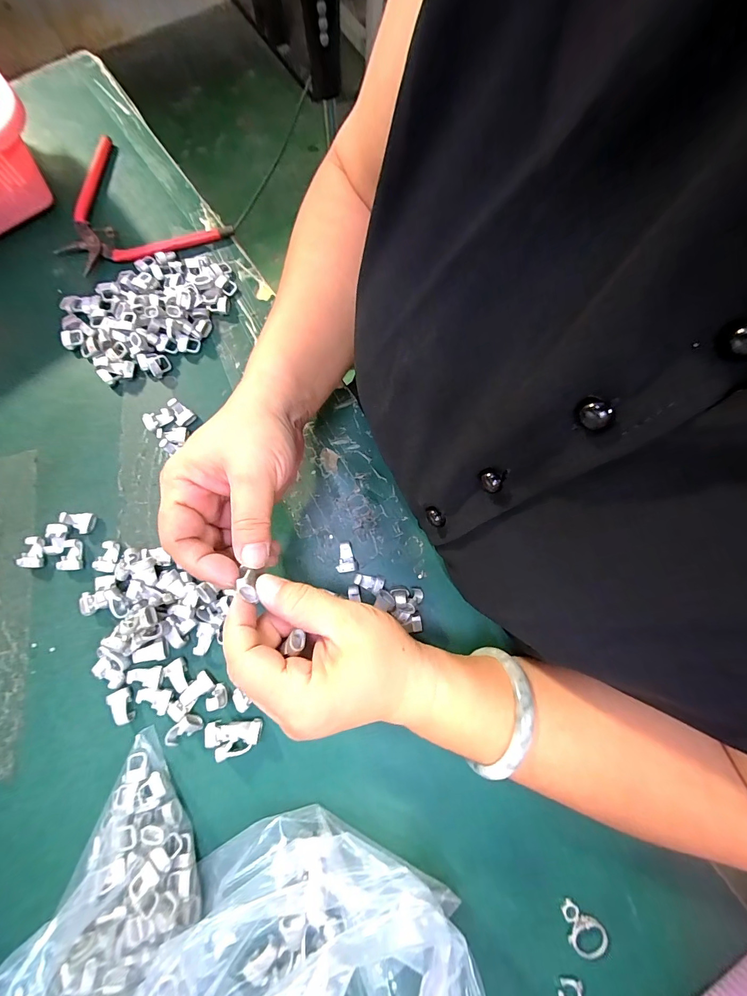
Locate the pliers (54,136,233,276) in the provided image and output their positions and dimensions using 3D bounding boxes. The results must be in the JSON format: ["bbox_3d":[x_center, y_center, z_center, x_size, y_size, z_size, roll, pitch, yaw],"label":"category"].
[{"bbox_3d":[-0.226,-0.248,0.335,0.155,0.010,0.113,38,81,6],"label":"pliers"}]

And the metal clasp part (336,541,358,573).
[{"bbox_3d":[-0.020,0.044,0.279,0.015,0.007,0.022,-7,79,-2],"label":"metal clasp part"}]

